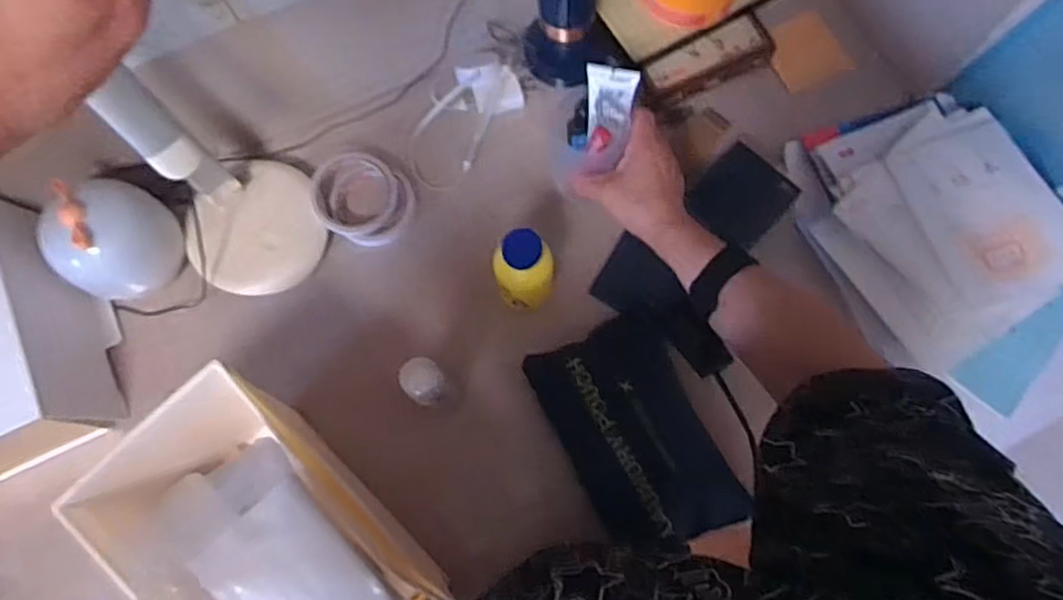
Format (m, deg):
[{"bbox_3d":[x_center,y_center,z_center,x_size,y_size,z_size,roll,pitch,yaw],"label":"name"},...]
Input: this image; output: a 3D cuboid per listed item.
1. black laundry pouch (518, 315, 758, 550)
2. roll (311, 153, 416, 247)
[{"bbox_3d":[0.097,0.123,0.633,0.125,0.038,0.203,-25,75,-5],"label":"black laundry pouch"},{"bbox_3d":[-0.183,-0.110,0.732,0.111,0.030,0.089,30,77,10],"label":"roll"}]

